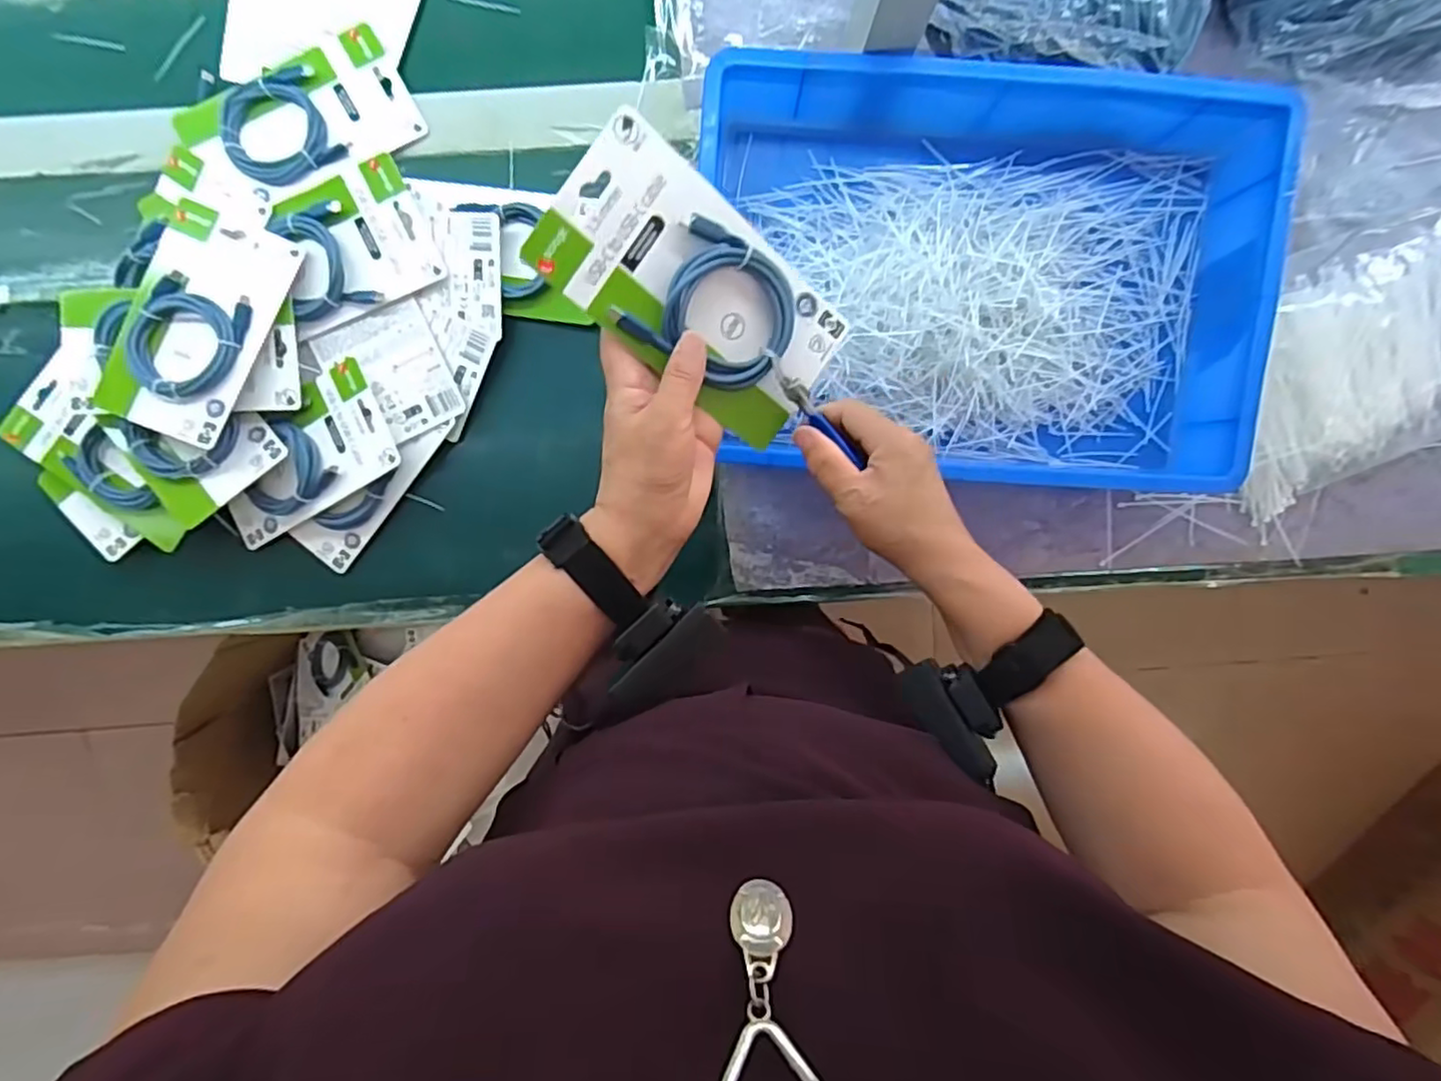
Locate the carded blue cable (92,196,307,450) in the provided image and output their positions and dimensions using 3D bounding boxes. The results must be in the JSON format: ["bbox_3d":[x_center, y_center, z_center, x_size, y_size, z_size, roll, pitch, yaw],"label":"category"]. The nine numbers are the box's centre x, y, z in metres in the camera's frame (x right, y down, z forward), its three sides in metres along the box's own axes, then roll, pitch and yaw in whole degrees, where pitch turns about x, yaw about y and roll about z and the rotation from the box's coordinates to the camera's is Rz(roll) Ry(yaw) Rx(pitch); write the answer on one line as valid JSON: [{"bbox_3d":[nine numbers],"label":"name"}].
[{"bbox_3d":[-0.412,-0.172,0.526,0.097,0.017,0.179,21,85,-8],"label":"carded blue cable"}]

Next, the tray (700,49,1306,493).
[{"bbox_3d":[0.195,-0.199,0.527,0.421,0.089,0.294,3,95,1],"label":"tray"}]

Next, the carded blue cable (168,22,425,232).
[{"bbox_3d":[-0.342,-0.338,0.548,0.176,0.028,0.105,-31,93,3],"label":"carded blue cable"}]

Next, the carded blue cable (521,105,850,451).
[{"bbox_3d":[-0.010,-0.140,0.380,0.174,0.020,0.098,35,89,-25],"label":"carded blue cable"}]

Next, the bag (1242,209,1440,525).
[{"bbox_3d":[0.544,-0.155,0.556,0.258,0.025,0.187,-25,94,3],"label":"bag"}]

